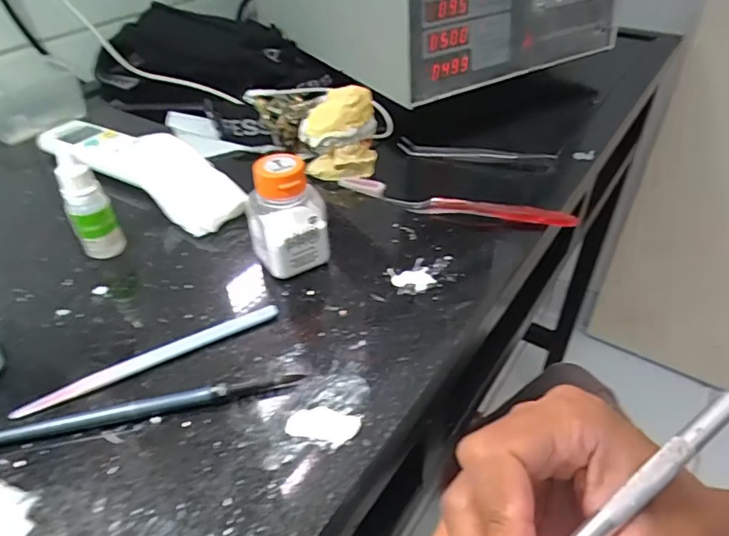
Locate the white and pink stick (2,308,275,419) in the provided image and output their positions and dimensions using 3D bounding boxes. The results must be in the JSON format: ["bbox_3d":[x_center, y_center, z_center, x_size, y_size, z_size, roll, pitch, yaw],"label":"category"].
[{"bbox_3d":[-0.115,0.050,0.285,0.140,0.005,0.010,-20,43,-21],"label":"white and pink stick"}]

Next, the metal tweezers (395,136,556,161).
[{"bbox_3d":[0.105,-0.110,0.494,0.144,0.014,0.009,9,41,13],"label":"metal tweezers"}]

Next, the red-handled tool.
[{"bbox_3d":[0.074,-0.053,0.417,0.188,0.020,0.018,7,40,10],"label":"red-handled tool"}]

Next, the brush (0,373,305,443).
[{"bbox_3d":[-0.115,0.070,0.257,0.163,0.008,0.009,-8,40,-8],"label":"brush"}]

